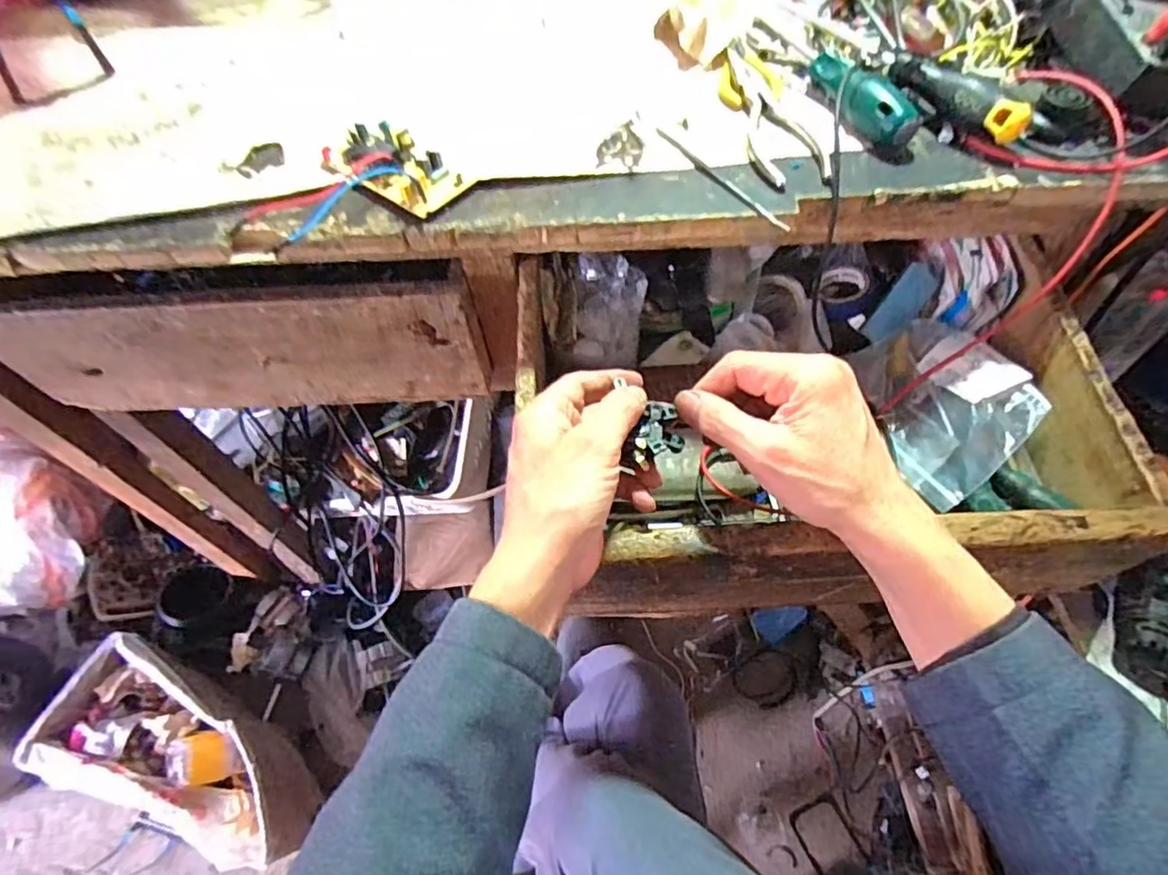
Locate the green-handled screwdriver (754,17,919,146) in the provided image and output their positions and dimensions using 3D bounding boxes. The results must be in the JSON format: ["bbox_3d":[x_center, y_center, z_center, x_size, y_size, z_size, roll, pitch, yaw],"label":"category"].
[{"bbox_3d":[0.170,-0.258,0.424,0.024,0.026,0.166,-20,59,-11],"label":"green-handled screwdriver"}]

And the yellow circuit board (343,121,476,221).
[{"bbox_3d":[-0.124,-0.178,0.399,0.094,0.021,0.052,37,65,22],"label":"yellow circuit board"}]

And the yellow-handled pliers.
[{"bbox_3d":[0.125,-0.226,0.418,0.046,0.012,0.151,-6,58,-3],"label":"yellow-handled pliers"}]

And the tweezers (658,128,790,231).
[{"bbox_3d":[0.086,-0.167,0.391,0.008,0.004,0.123,-31,62,-17],"label":"tweezers"}]

